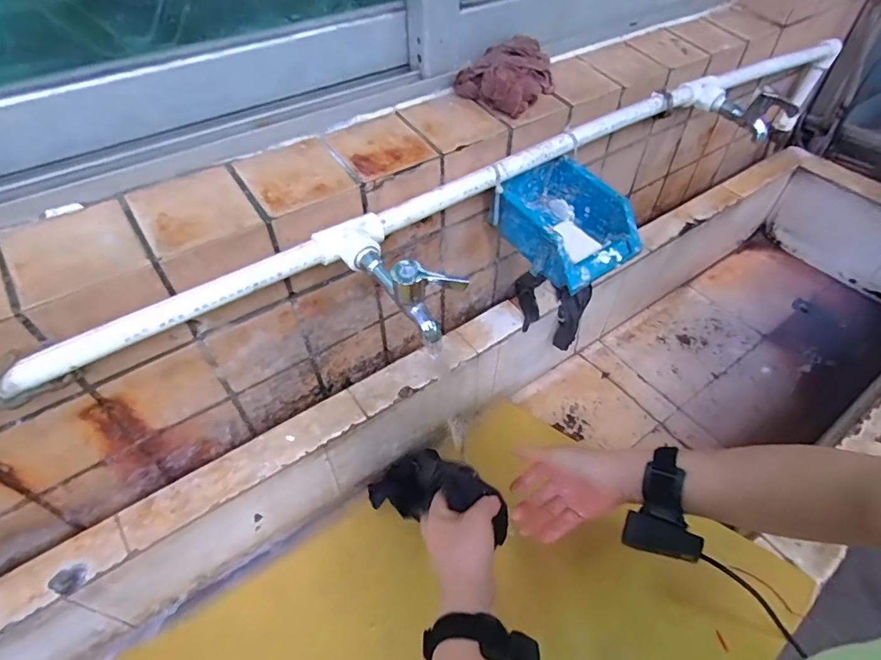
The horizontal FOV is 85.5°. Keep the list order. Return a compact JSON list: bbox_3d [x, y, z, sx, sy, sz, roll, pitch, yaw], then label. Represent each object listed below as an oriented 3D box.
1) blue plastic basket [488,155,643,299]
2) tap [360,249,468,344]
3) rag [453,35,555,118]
[{"bbox_3d":[0.157,-0.141,0.617,0.126,0.077,0.170,-33,56,-26],"label":"blue plastic basket"},{"bbox_3d":[-0.036,-0.045,0.450,0.126,0.068,0.045,35,57,27],"label":"tap"},{"bbox_3d":[0.088,-0.325,0.607,0.090,0.053,0.128,31,55,25],"label":"rag"}]

